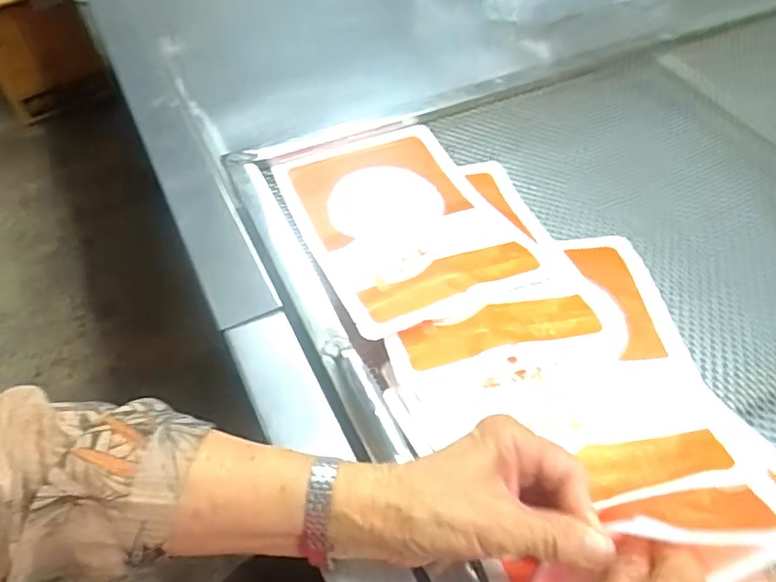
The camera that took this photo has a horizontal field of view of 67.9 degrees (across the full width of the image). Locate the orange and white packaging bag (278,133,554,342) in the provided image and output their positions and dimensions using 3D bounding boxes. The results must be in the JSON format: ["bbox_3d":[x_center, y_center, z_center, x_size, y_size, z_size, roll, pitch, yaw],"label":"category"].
[{"bbox_3d":[0.010,-0.074,0.511,0.164,0.027,0.252,-15,52,-17],"label":"orange and white packaging bag"}]

